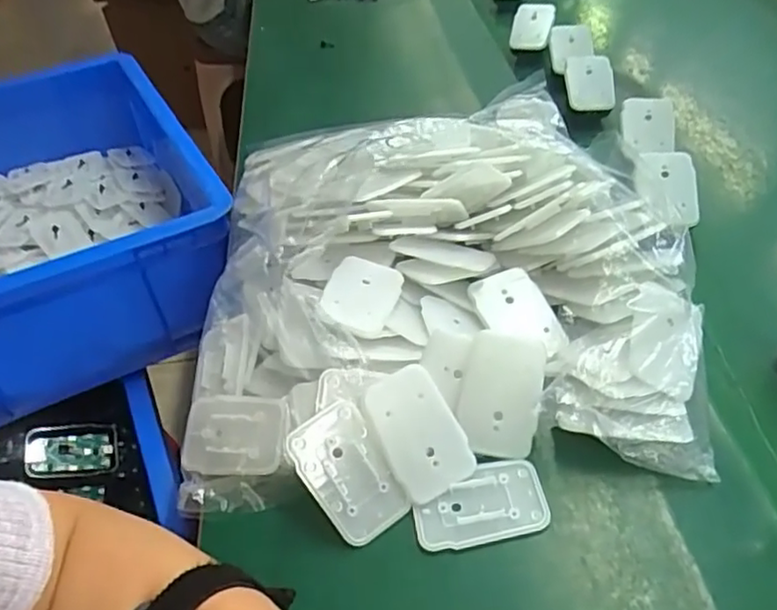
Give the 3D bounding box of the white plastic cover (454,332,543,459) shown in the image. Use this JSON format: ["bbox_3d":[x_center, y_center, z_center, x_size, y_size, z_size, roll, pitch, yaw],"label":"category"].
[{"bbox_3d":[0.062,0.050,0.356,0.042,0.068,0.004,9,5,13],"label":"white plastic cover"}]

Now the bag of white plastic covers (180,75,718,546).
[{"bbox_3d":[0.027,-0.033,0.445,0.313,0.082,0.354,-4,45,3],"label":"bag of white plastic covers"}]

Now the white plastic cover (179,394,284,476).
[{"bbox_3d":[-0.090,0.075,0.369,0.068,0.005,0.045,-5,65,22],"label":"white plastic cover"}]

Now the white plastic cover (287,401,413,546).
[{"bbox_3d":[-0.021,0.090,0.341,0.043,0.004,0.069,-30,85,-13],"label":"white plastic cover"}]

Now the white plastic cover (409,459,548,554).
[{"bbox_3d":[0.048,0.106,0.341,0.069,0.006,0.041,-9,45,-3],"label":"white plastic cover"}]

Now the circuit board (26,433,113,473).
[{"bbox_3d":[-0.278,0.129,0.559,0.066,0.031,0.004,3,-3,-23],"label":"circuit board"}]

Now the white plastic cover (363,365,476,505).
[{"bbox_3d":[0.016,0.070,0.350,0.043,0.006,0.068,-29,87,-11],"label":"white plastic cover"}]

